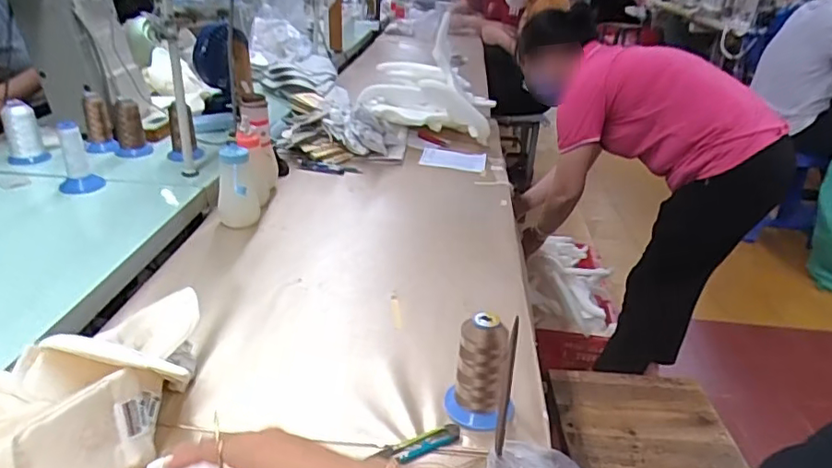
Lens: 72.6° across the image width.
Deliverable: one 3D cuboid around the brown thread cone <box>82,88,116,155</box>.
[{"bbox_3d":[-0.633,-0.218,1.124,0.050,0.118,0.052,-12,32,-30],"label":"brown thread cone"}]

